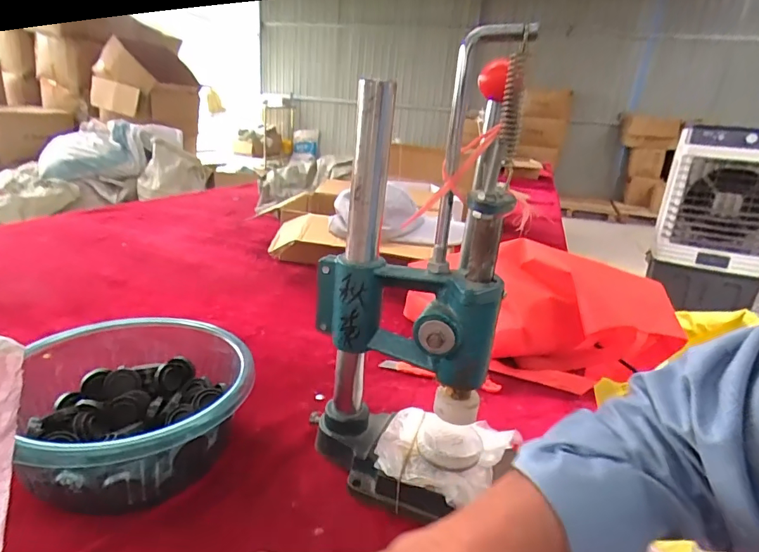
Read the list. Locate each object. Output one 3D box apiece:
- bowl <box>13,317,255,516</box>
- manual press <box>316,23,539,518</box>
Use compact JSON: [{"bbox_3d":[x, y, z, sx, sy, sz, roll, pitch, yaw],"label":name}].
[{"bbox_3d":[-0.220,0.123,0.428,0.179,0.090,0.205,-9,24,-37],"label":"bowl"},{"bbox_3d":[0.050,0.020,0.402,0.187,0.359,0.131,19,23,32],"label":"manual press"}]

